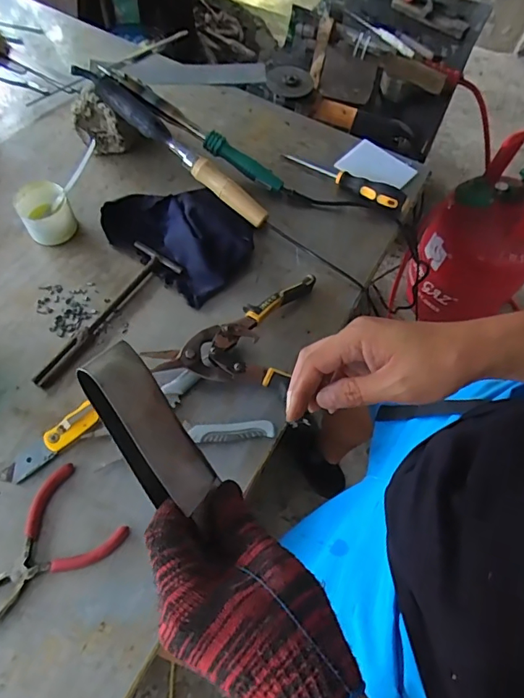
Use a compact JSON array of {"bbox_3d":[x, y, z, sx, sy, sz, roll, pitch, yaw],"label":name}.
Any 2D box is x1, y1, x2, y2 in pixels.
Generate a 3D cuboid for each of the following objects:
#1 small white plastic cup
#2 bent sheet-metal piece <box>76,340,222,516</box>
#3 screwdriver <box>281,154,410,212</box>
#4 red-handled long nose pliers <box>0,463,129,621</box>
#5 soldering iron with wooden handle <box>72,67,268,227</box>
[{"bbox_3d":[-0.285,-0.179,0.639,0.061,0.056,0.065,1,63,-2],"label":"small white plastic cup"},{"bbox_3d":[-0.067,0.048,0.287,0.041,0.027,0.105,-36,106,-19],"label":"bent sheet-metal piece"},{"bbox_3d":[0.122,-0.254,0.711,0.199,0.029,0.036,29,65,12],"label":"screwdriver"},{"bbox_3d":[-0.218,0.197,0.474,0.100,0.010,0.141,42,69,17],"label":"red-handled long nose pliers"},{"bbox_3d":[-0.123,-0.281,0.663,0.326,0.030,0.027,40,67,1],"label":"soldering iron with wooden handle"}]

